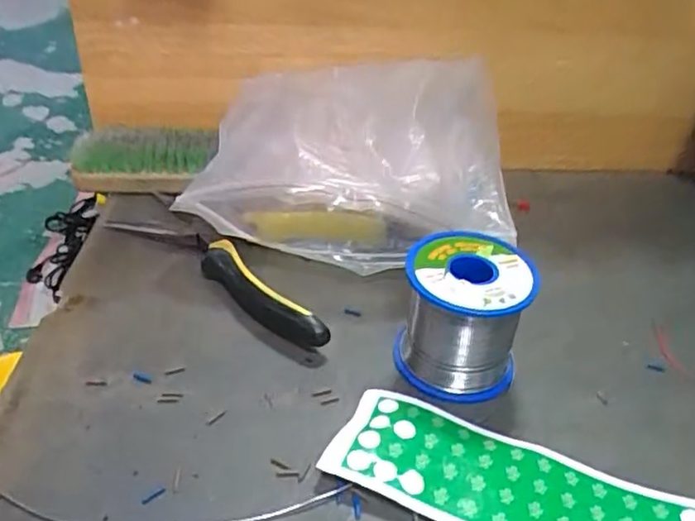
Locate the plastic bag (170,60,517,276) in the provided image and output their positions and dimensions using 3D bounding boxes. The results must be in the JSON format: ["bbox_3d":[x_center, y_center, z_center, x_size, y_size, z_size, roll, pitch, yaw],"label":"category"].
[{"bbox_3d":[0.007,-0.063,0.432,0.202,0.096,0.140,6,36,5],"label":"plastic bag"}]

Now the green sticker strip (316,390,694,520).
[{"bbox_3d":[0.098,0.109,0.280,0.212,0.007,0.059,17,36,17],"label":"green sticker strip"}]

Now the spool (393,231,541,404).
[{"bbox_3d":[0.061,0.029,0.340,0.063,0.063,0.060,9,36,8],"label":"spool"}]

